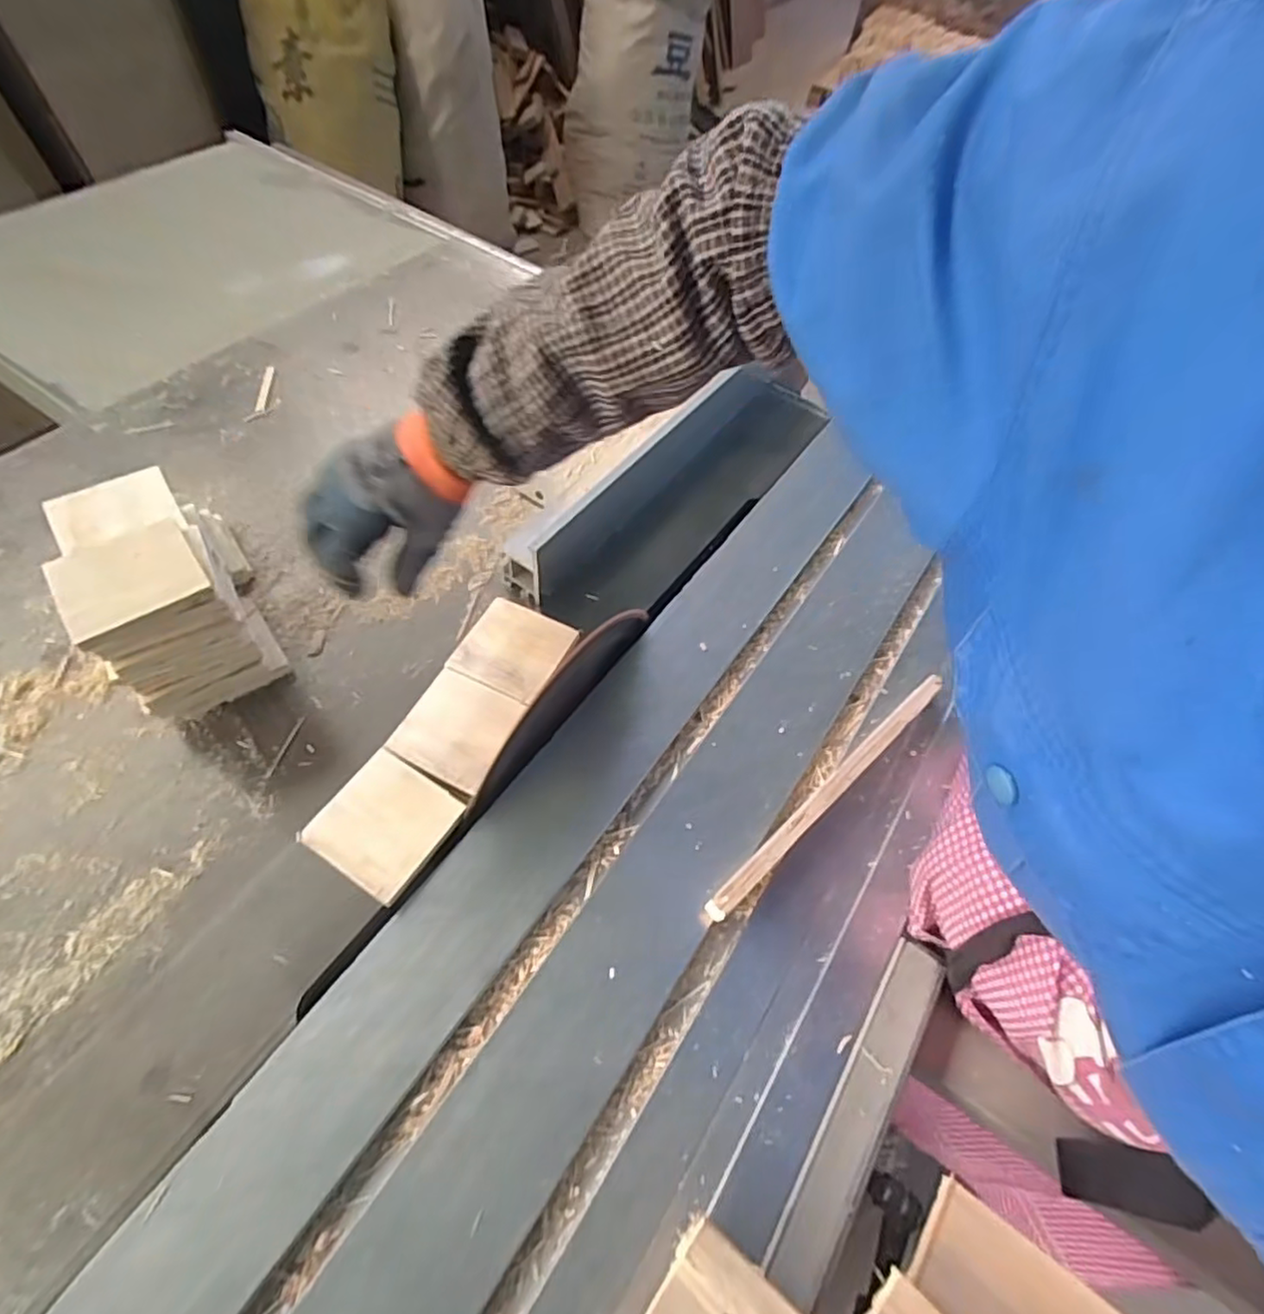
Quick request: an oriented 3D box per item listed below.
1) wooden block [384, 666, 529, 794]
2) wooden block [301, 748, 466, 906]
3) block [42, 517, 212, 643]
[{"bbox_3d":[-0.146,0.061,0.548,0.081,0.019,0.087,23,58,10],"label":"wooden block"},{"bbox_3d":[-0.190,0.130,0.505,0.088,0.016,0.090,30,59,14],"label":"wooden block"},{"bbox_3d":[-0.377,-0.061,0.482,0.093,0.009,0.093,-34,66,-19],"label":"block"}]

